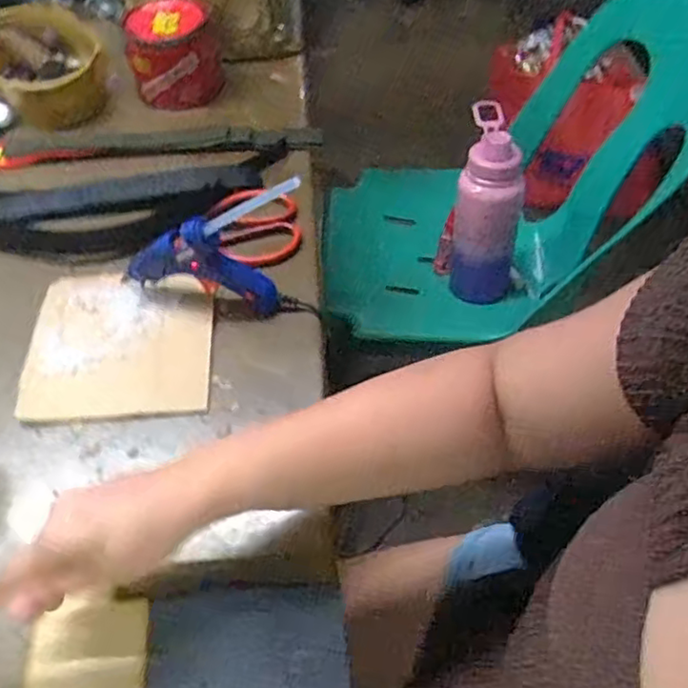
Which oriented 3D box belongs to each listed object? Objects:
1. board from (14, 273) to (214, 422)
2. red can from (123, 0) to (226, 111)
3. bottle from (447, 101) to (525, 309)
[{"bbox_3d":[-0.196,-0.004,0.582,0.155,0.012,0.150,-4,57,-2],"label":"board"},{"bbox_3d":[-0.198,-0.343,0.773,0.102,0.089,0.094,-1,54,2],"label":"red can"},{"bbox_3d":[0.201,-0.187,0.938,0.101,0.265,0.101,6,54,7],"label":"bottle"}]

